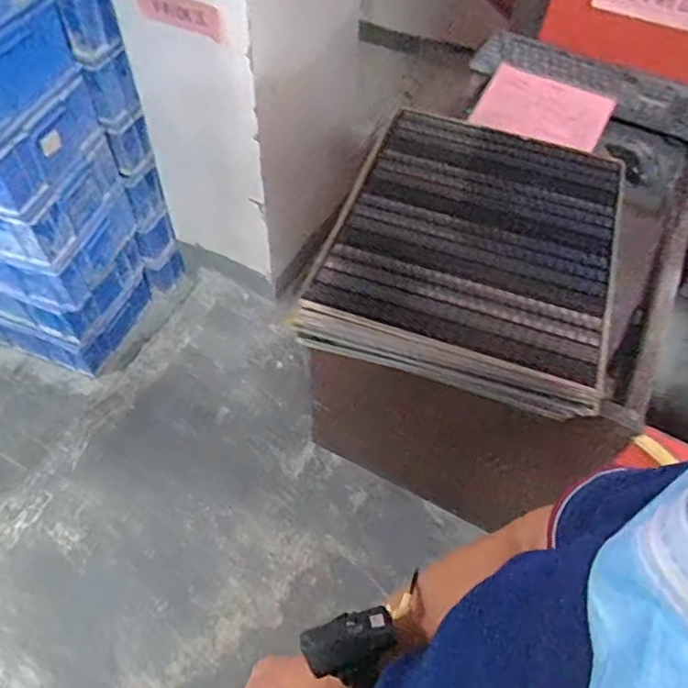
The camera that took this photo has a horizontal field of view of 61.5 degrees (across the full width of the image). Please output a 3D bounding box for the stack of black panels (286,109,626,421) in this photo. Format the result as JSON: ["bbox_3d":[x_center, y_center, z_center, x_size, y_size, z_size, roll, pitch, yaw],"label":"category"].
[{"bbox_3d":[0.178,-0.142,0.753,0.357,0.054,0.453,18,56,9],"label":"stack of black panels"}]

